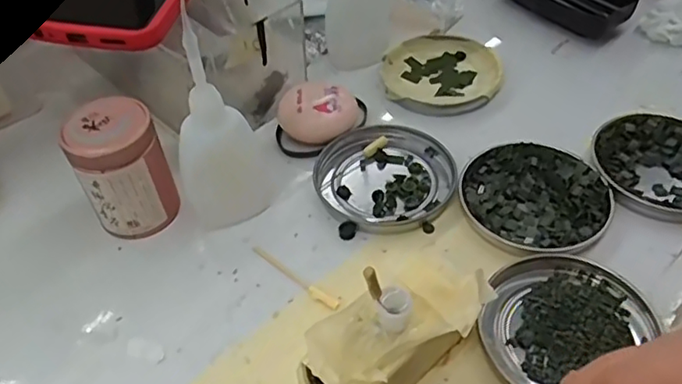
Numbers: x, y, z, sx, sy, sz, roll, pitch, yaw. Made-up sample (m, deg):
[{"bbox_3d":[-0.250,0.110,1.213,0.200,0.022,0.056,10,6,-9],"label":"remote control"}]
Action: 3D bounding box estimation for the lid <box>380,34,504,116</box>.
[{"bbox_3d":[0.068,-0.082,0.413,0.076,0.012,0.086,-5,47,-1],"label":"lid"}]

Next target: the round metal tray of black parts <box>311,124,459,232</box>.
[{"bbox_3d":[0.025,-0.010,0.347,0.075,0.008,0.077,-2,47,2],"label":"round metal tray of black parts"}]

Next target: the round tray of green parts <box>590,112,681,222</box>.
[{"bbox_3d":[0.183,-0.016,0.340,0.076,0.009,0.075,-2,47,2],"label":"round tray of green parts"}]

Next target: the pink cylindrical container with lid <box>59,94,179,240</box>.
[{"bbox_3d":[-0.114,-0.011,0.319,0.043,0.063,0.041,-2,47,2],"label":"pink cylindrical container with lid"}]

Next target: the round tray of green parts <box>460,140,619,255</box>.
[{"bbox_3d":[0.106,0.001,0.329,0.077,0.009,0.073,-2,47,2],"label":"round tray of green parts"}]

